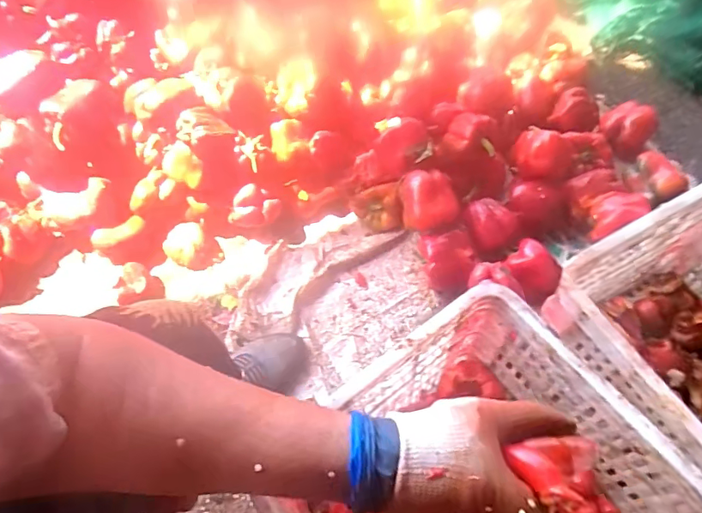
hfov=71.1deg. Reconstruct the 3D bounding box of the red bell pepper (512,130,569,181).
[{"bbox_3d":[0.338,-0.182,0.867,0.095,0.072,0.069,20,63,14],"label":"red bell pepper"}]

